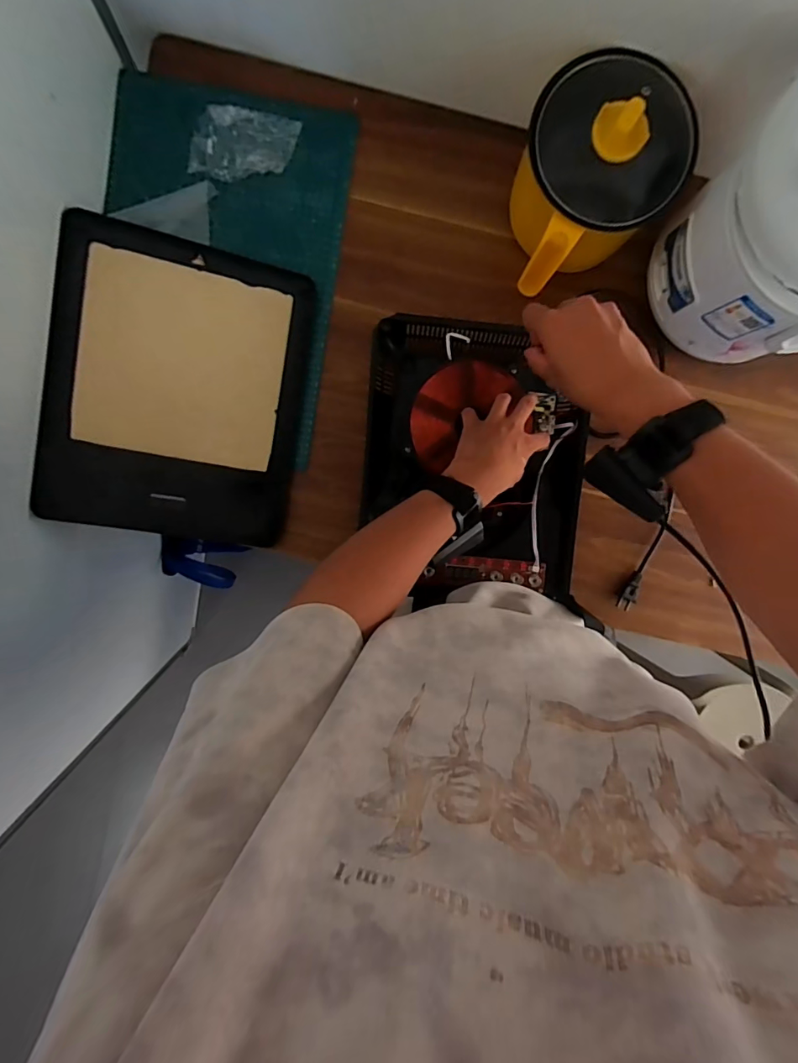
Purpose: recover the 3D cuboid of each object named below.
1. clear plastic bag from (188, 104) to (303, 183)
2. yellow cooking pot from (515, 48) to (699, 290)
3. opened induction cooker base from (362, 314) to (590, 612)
[{"bbox_3d":[-0.191,-0.475,0.580,0.134,0.040,0.070,-6,95,-1],"label":"clear plastic bag"},{"bbox_3d":[0.209,-0.392,0.534,0.160,0.146,0.209,32,93,-4],"label":"yellow cooking pot"},{"bbox_3d":[0.096,-0.084,0.605,0.271,0.053,0.343,5,95,-2],"label":"opened induction cooker base"}]

